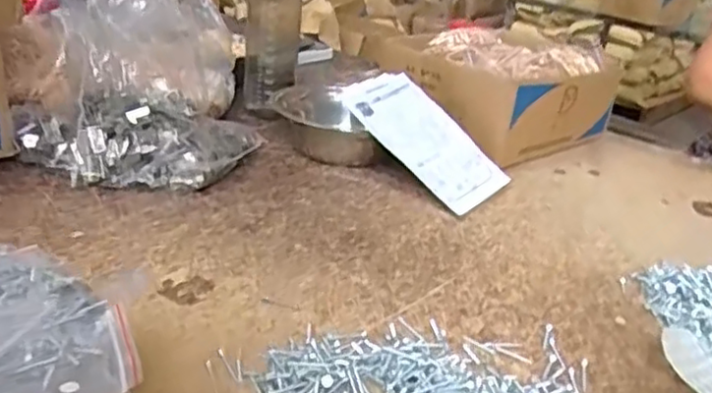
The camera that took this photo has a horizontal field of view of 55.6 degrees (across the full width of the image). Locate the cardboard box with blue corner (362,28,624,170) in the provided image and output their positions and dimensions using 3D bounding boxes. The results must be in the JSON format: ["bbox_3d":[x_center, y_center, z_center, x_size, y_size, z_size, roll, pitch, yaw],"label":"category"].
[{"bbox_3d":[0.242,-0.158,1.058,0.300,0.147,0.227,-13,32,-37],"label":"cardboard box with blue corner"}]

